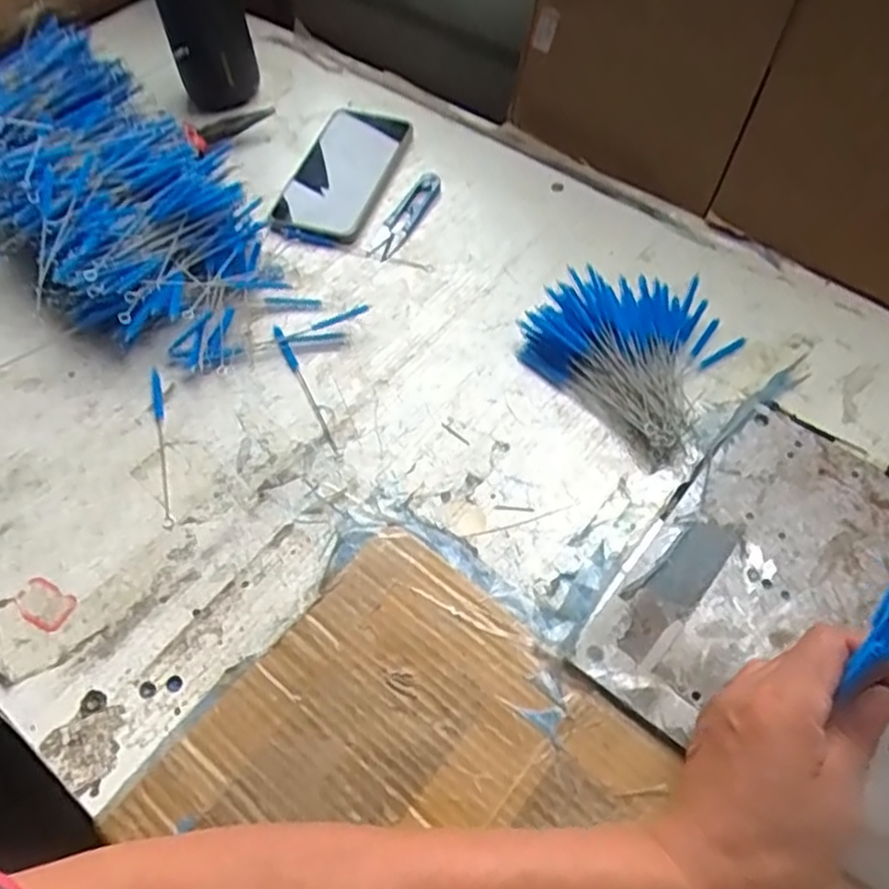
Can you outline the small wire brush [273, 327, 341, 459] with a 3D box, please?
[{"bbox_3d":[-0.097,-0.038,0.512,0.006,0.005,0.120,-22,58,-13],"label":"small wire brush"}]

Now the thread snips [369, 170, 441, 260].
[{"bbox_3d":[-0.032,-0.192,0.612,0.027,0.007,0.104,21,59,15],"label":"thread snips"}]

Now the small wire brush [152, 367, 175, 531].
[{"bbox_3d":[-0.188,-0.001,0.487,0.007,0.005,0.126,-13,57,-8],"label":"small wire brush"}]

